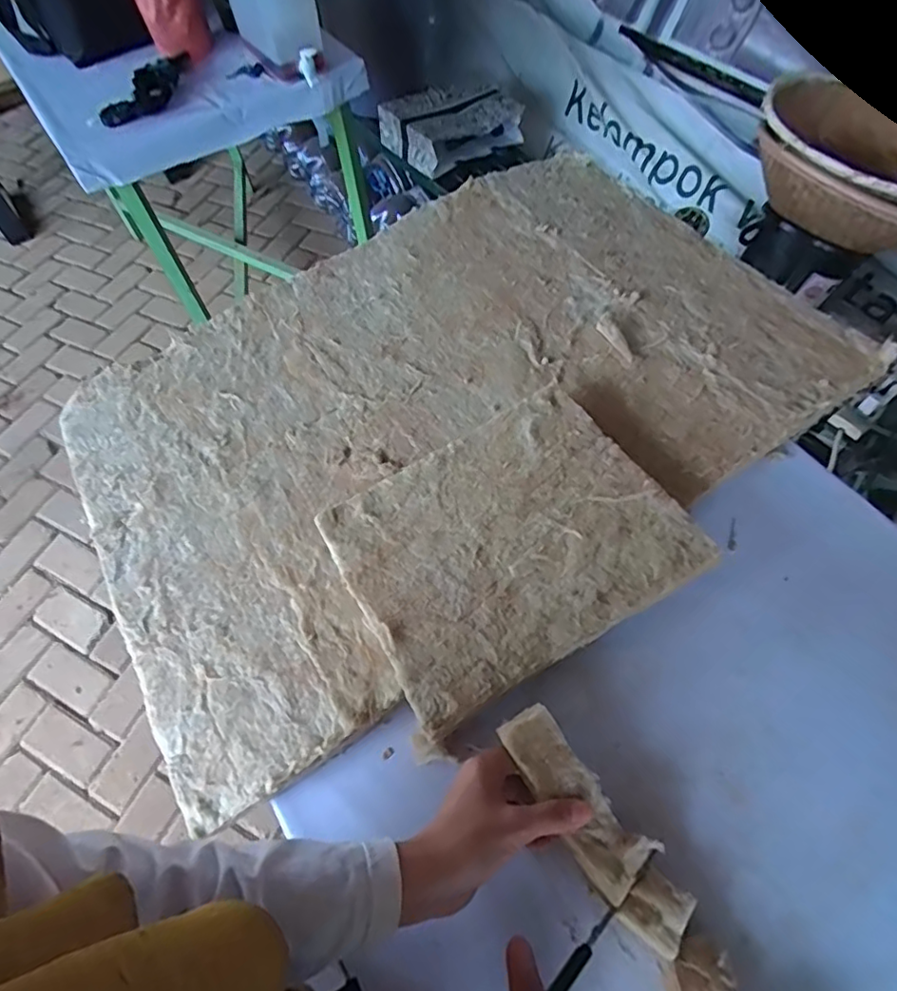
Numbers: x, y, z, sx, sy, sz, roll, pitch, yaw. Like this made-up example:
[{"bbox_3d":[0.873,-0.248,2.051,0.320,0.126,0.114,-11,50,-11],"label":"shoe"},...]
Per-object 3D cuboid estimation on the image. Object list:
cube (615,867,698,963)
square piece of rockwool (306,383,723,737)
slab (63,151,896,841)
[{"bbox_3d":[0.143,0.289,0.398,0.041,0.039,0.046,32,68,21],"label":"cube"},{"bbox_3d":[0.054,0.042,0.513,0.279,0.032,0.221,-27,62,-14],"label":"square piece of rockwool"},{"bbox_3d":[-0.004,-0.133,0.642,0.800,0.039,0.555,-30,64,-13],"label":"slab"}]

